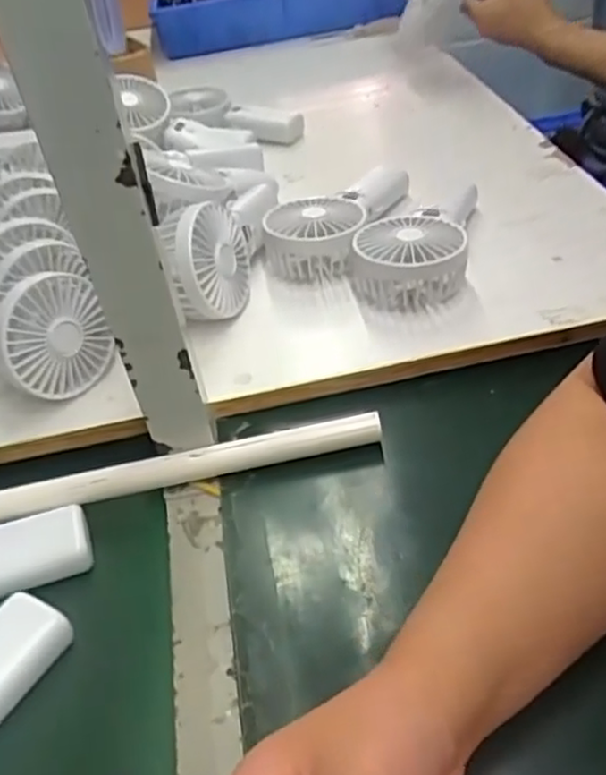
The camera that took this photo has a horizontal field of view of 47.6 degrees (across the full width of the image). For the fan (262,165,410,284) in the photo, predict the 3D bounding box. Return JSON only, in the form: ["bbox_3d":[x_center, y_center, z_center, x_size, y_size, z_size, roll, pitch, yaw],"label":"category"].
[{"bbox_3d":[0.033,-0.158,0.635,0.090,0.058,0.180,12,46,22],"label":"fan"}]

